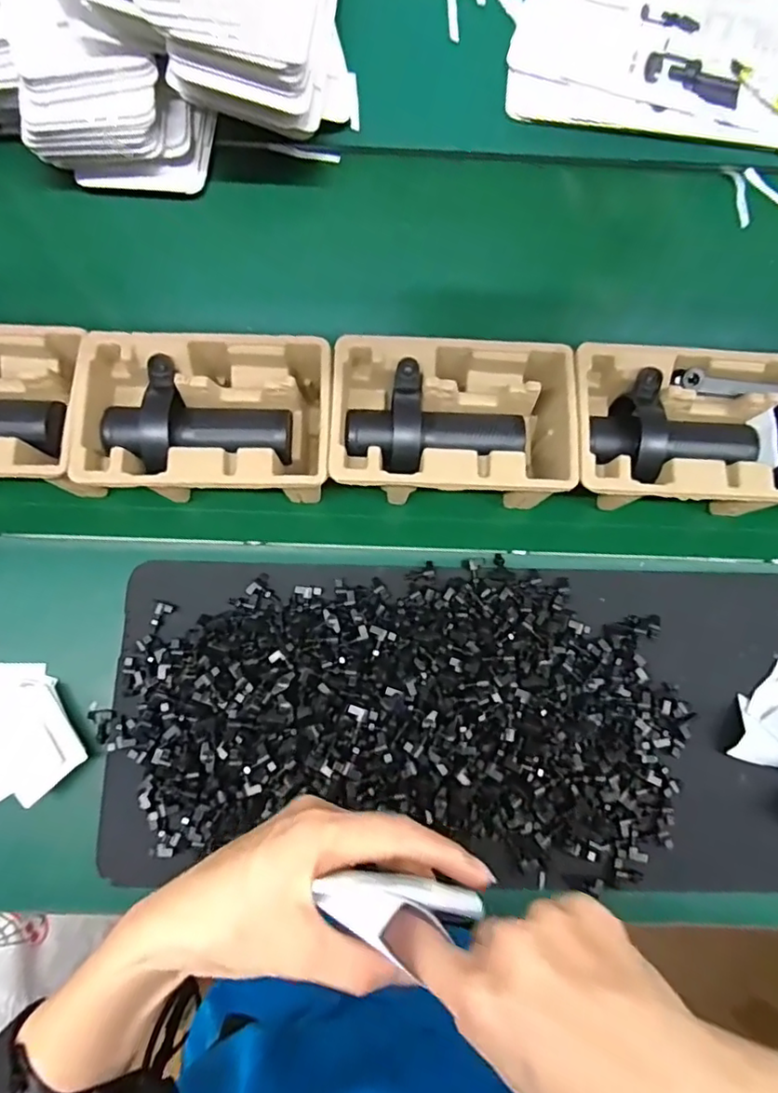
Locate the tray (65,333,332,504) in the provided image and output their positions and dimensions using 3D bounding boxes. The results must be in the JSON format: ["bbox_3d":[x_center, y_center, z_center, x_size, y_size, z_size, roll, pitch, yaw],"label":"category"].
[{"bbox_3d":[-0.171,-0.116,0.553,0.229,0.081,0.152,-2,79,-6],"label":"tray"}]

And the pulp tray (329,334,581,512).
[{"bbox_3d":[0.057,-0.113,0.569,0.229,0.104,0.158,3,78,-5],"label":"pulp tray"}]

